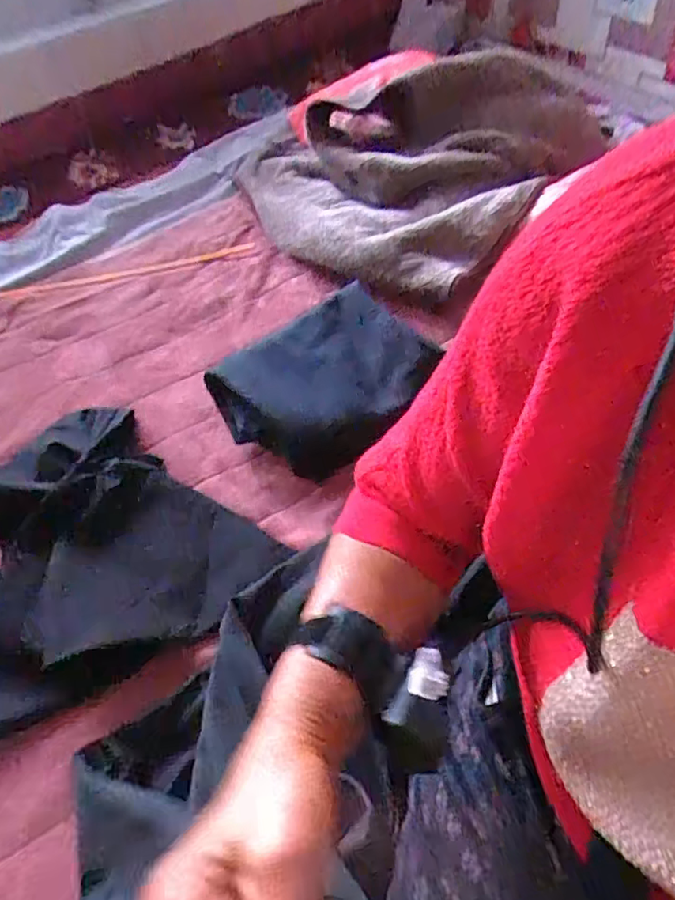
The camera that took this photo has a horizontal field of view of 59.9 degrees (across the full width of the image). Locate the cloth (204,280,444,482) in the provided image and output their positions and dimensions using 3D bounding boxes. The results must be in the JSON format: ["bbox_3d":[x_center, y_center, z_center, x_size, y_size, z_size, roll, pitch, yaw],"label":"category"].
[{"bbox_3d":[-0.018,-0.102,0.841,0.229,0.081,0.286,36,65,28],"label":"cloth"}]

